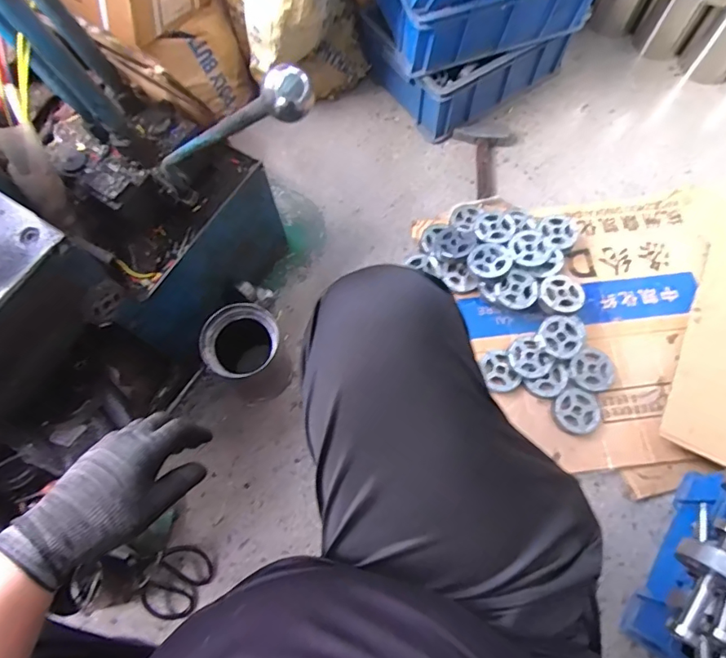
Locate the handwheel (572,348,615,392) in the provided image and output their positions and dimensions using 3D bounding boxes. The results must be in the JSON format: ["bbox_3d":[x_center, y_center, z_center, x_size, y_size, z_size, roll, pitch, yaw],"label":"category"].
[{"bbox_3d":[0.411,0.076,0.874,0.077,0.025,0.077,-1,69,2],"label":"handwheel"}]

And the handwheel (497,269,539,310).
[{"bbox_3d":[0.285,-0.071,0.896,0.069,0.016,0.069,0,84,4],"label":"handwheel"}]

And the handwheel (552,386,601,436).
[{"bbox_3d":[0.373,0.146,0.852,0.079,0.024,0.076,-1,69,2],"label":"handwheel"}]

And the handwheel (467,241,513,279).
[{"bbox_3d":[0.238,-0.129,0.905,0.078,0.012,0.071,-1,69,2],"label":"handwheel"}]

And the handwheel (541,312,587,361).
[{"bbox_3d":[0.356,0.008,0.863,0.088,0.015,0.076,-41,73,-12],"label":"handwheel"}]

